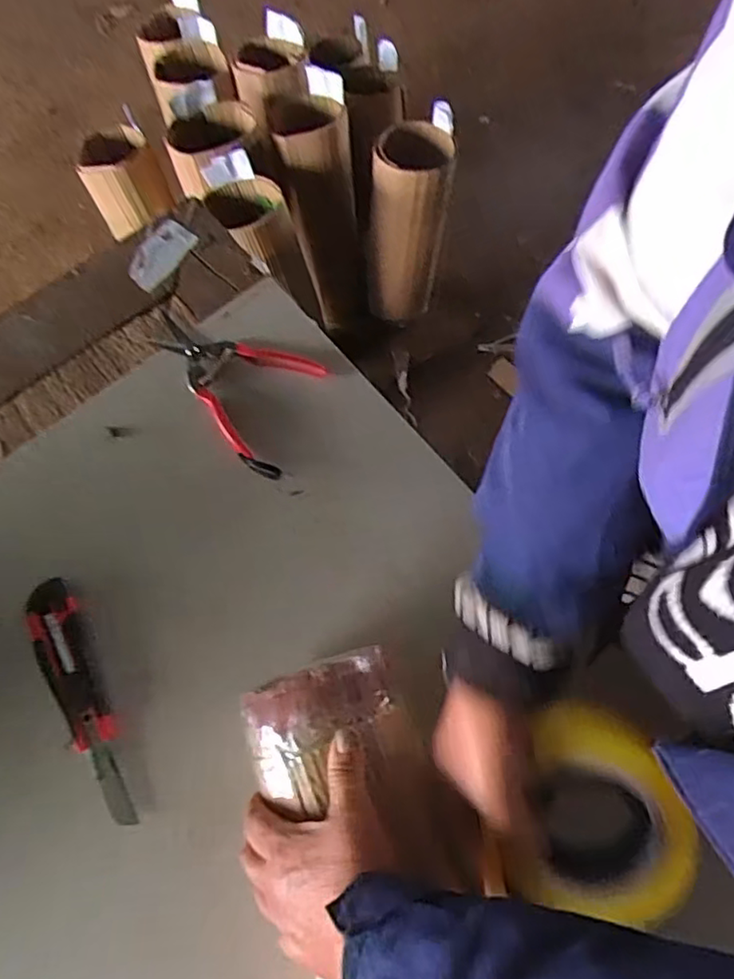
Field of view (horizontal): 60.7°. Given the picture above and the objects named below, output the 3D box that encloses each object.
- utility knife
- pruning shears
[{"bbox_3d":[-0.233,0.171,0.511,0.038,0.019,0.199,-22,74,-11],"label":"utility knife"},{"bbox_3d":[-0.140,-0.094,0.596,0.169,0.015,0.123,22,71,4],"label":"pruning shears"}]

